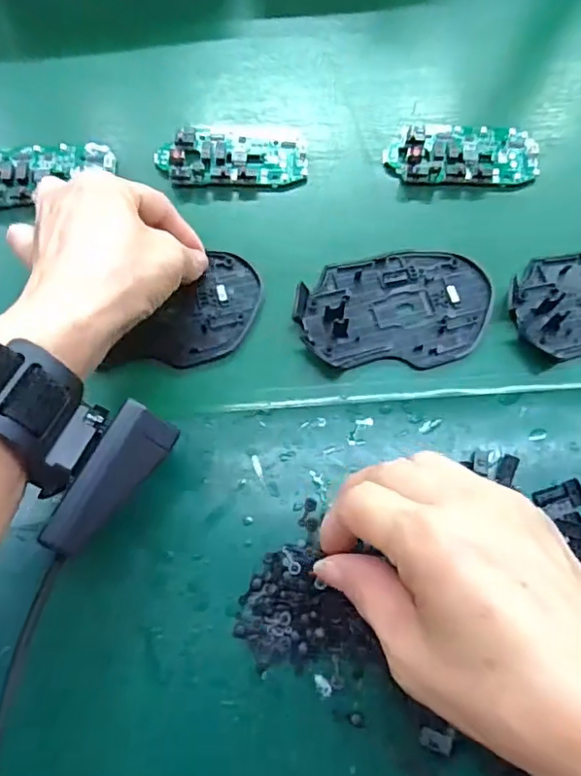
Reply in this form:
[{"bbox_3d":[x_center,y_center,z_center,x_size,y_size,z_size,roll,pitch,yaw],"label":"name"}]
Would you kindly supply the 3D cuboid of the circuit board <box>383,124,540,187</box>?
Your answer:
[{"bbox_3d":[0.113,-0.154,0.363,0.099,0.012,0.045,1,71,0],"label":"circuit board"}]

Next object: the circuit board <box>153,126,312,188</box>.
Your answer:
[{"bbox_3d":[-0.037,-0.152,0.359,0.095,0.014,0.048,-4,71,-2],"label":"circuit board"}]

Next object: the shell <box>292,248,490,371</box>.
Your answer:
[{"bbox_3d":[0.061,-0.047,0.322,0.111,0.009,0.072,-11,71,-4],"label":"shell"}]

